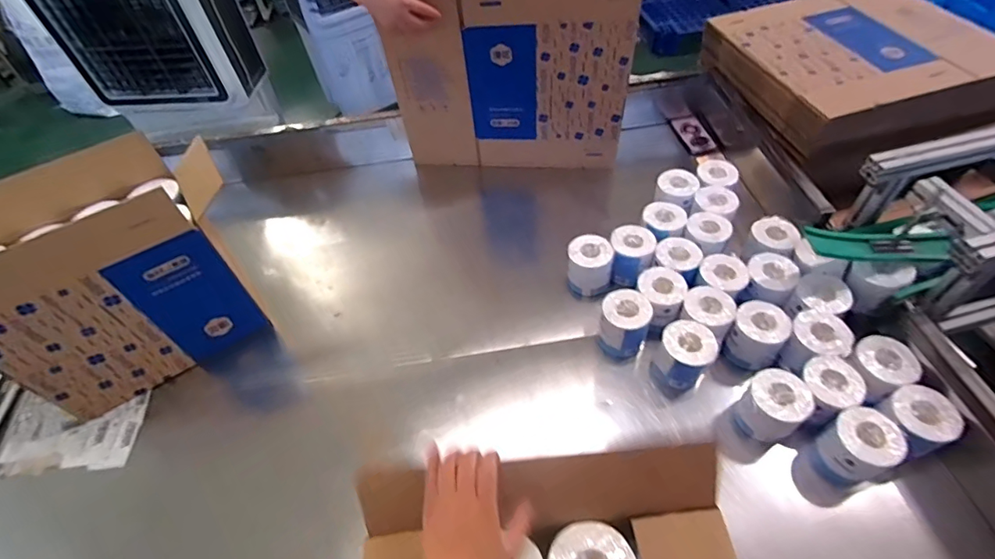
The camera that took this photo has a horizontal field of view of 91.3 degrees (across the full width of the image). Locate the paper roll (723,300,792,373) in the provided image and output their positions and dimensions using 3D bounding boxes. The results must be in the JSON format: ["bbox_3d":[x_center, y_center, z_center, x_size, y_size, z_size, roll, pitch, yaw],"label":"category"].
[{"bbox_3d":[0.523,0.116,0.987,0.103,0.101,0.100,-39,59,-24],"label":"paper roll"}]

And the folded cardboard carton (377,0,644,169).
[{"bbox_3d":[0.036,-0.497,1.255,0.601,0.531,0.037,1,57,6],"label":"folded cardboard carton"}]

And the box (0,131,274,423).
[{"bbox_3d":[-0.775,-0.007,0.977,0.526,0.382,0.262,-31,56,-19],"label":"box"}]

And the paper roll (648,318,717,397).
[{"bbox_3d":[0.368,0.156,0.966,0.100,0.106,0.114,30,60,25],"label":"paper roll"}]

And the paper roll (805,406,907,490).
[{"bbox_3d":[0.628,0.300,0.860,0.097,0.140,0.094,-2,52,3],"label":"paper roll"}]

